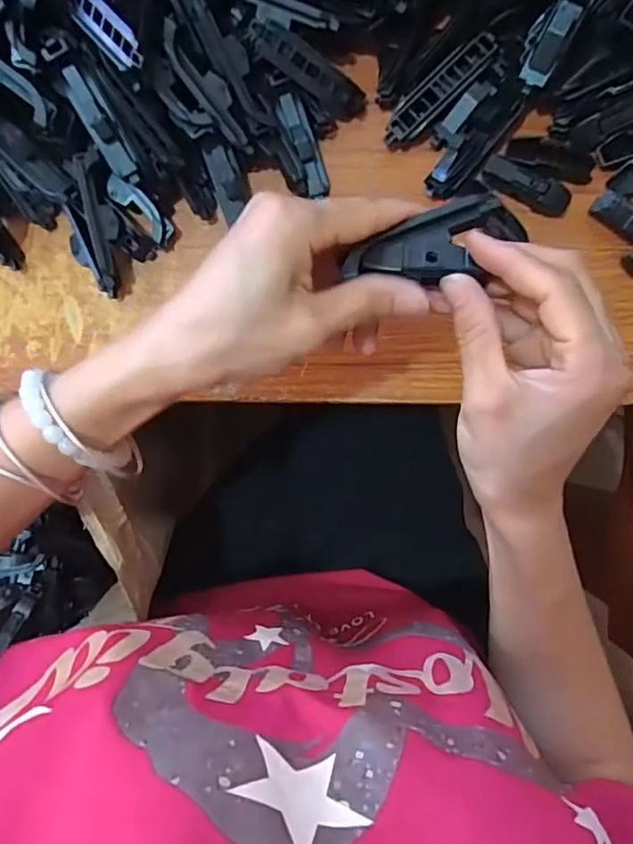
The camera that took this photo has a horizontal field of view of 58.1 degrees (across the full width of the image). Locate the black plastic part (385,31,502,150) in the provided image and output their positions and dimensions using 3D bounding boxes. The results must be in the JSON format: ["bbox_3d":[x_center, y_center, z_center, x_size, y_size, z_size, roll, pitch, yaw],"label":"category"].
[{"bbox_3d":[0.072,-0.195,0.336,0.078,0.009,0.018,-42,88,1],"label":"black plastic part"}]

